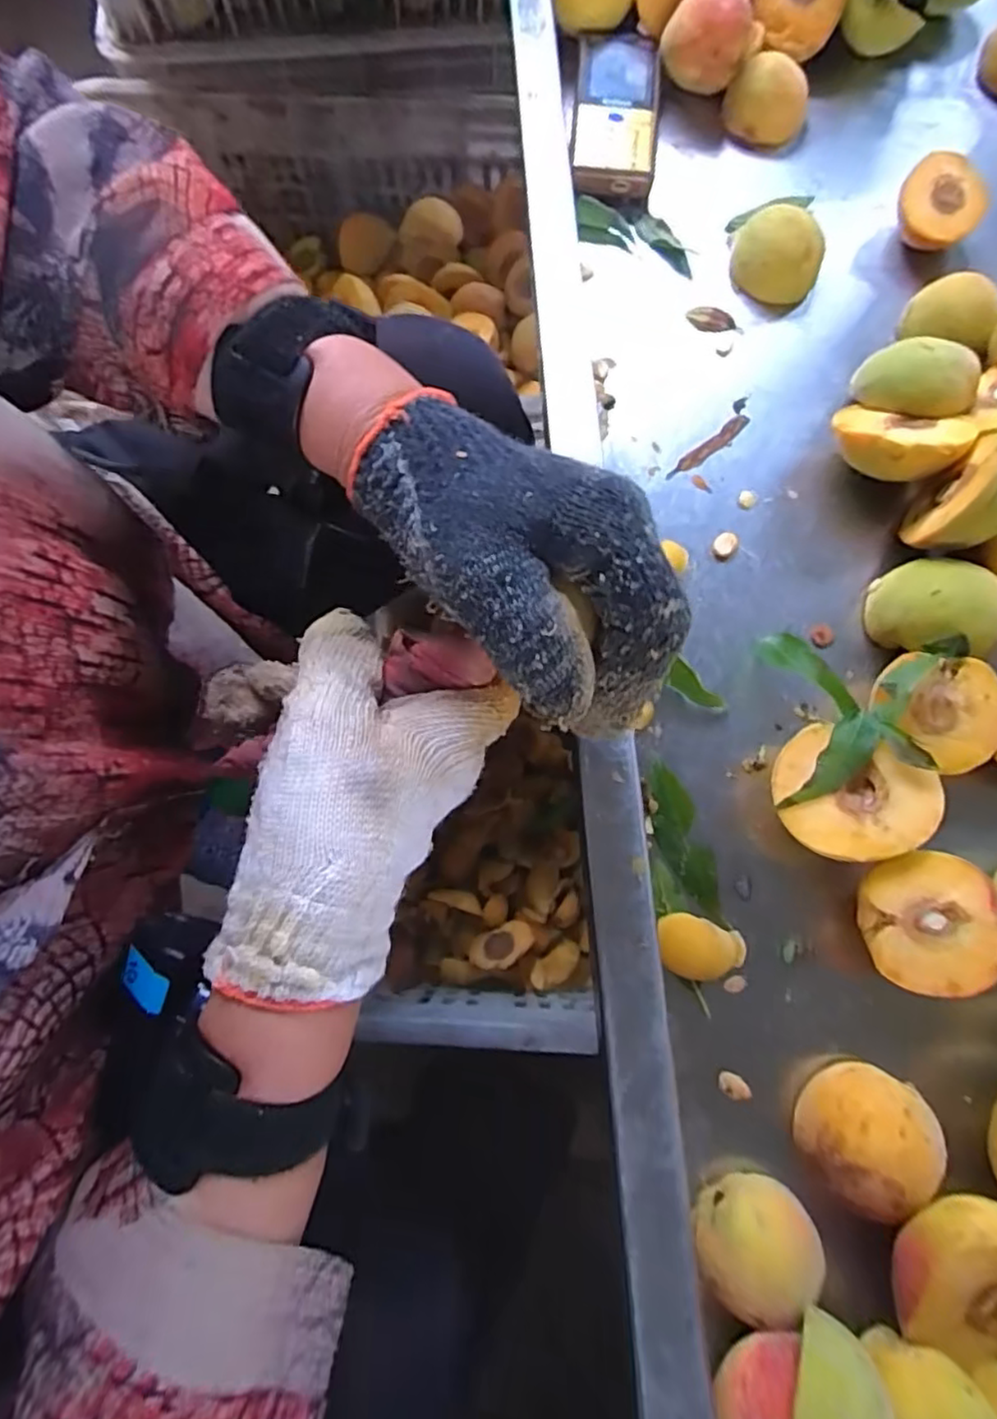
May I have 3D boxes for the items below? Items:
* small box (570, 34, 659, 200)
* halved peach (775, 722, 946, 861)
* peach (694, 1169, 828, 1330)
[{"bbox_3d":[0.079,-0.402,0.441,0.055,0.019,0.122,4,75,2],"label":"small box"},{"bbox_3d":[0.163,0.044,0.314,0.066,0.043,0.056,37,78,10],"label":"halved peach"},{"bbox_3d":[0.106,0.221,0.267,0.049,0.037,0.040,-38,78,-9],"label":"peach"}]

